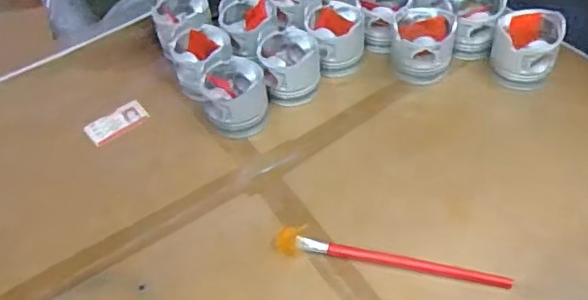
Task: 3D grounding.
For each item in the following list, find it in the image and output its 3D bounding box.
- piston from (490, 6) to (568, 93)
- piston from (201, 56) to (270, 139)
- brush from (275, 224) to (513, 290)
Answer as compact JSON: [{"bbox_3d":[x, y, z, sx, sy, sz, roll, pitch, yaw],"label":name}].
[{"bbox_3d":[0.344,-0.148,0.878,0.093,0.086,0.091,10,51,14],"label":"piston"},{"bbox_3d":[-0.087,-0.077,0.867,0.097,0.075,0.093,-14,50,-6],"label":"piston"},{"bbox_3d":[0.116,0.131,0.707,0.279,0.019,0.035,9,51,13],"label":"brush"}]

